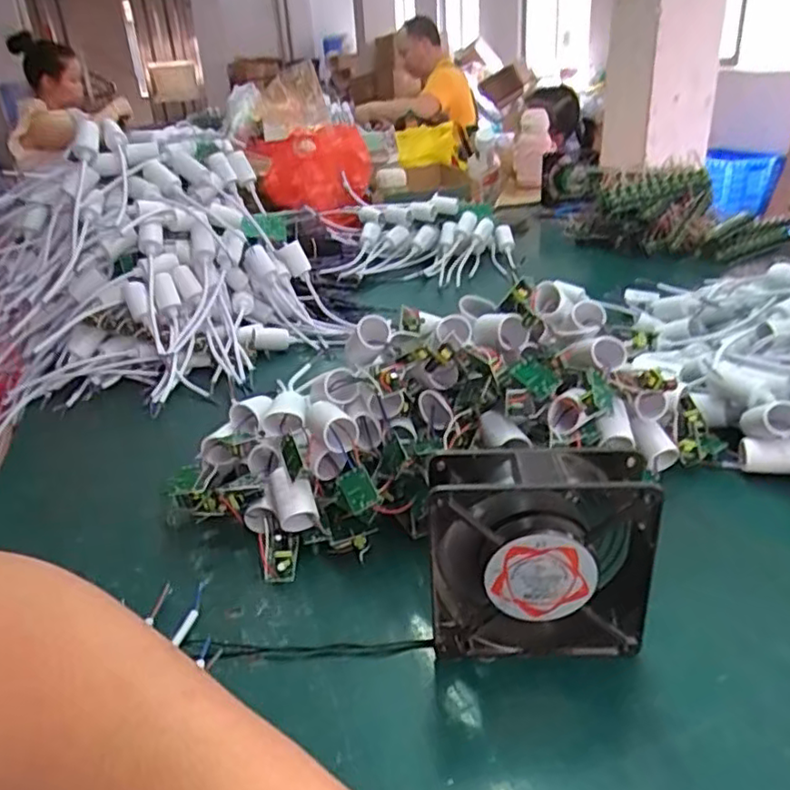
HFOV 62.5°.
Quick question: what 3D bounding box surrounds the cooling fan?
[{"bbox_3d":[0.079,0.094,0.373,0.124,0.126,0.041,-1,27,5],"label":"cooling fan"}]

